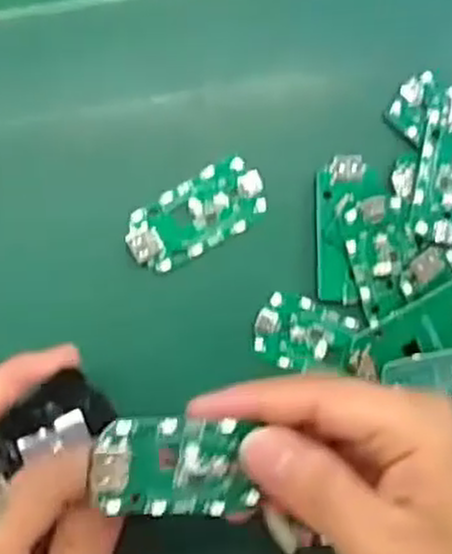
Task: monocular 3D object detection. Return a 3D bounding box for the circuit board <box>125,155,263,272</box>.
[{"bbox_3d":[-0.013,-0.027,0.342,0.064,0.007,0.031,-32,88,-7],"label":"circuit board"}]

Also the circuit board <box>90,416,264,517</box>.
[{"bbox_3d":[-0.015,0.063,0.252,0.057,0.005,0.031,8,90,-29],"label":"circuit board"}]

